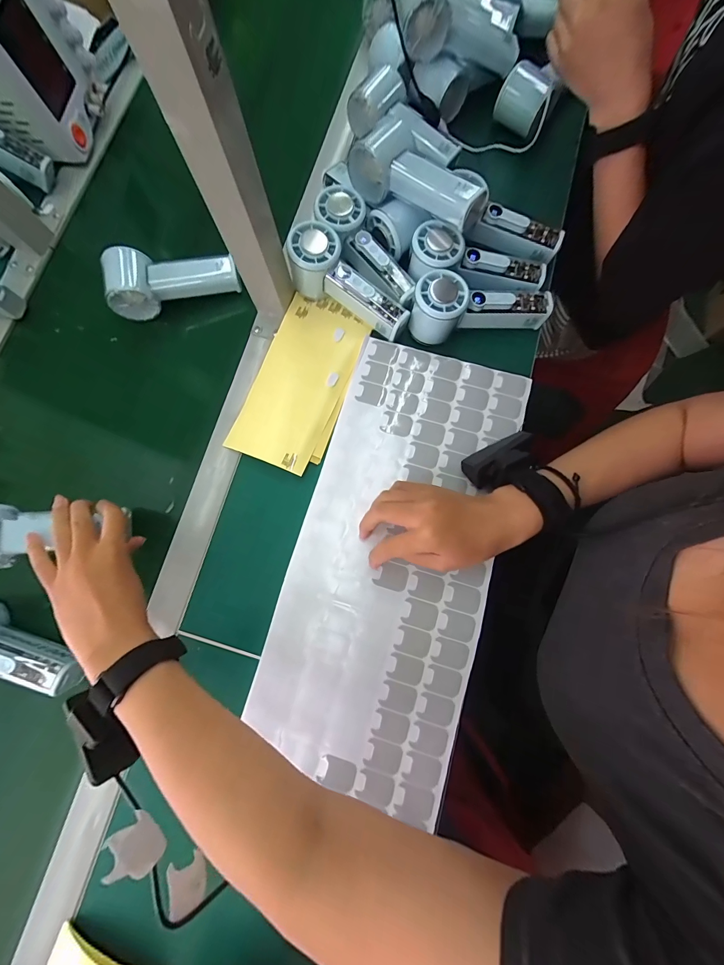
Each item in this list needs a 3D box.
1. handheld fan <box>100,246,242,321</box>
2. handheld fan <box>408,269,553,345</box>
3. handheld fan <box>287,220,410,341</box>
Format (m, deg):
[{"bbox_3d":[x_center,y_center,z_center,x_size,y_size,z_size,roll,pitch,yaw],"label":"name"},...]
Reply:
[{"bbox_3d":[-0.223,-0.241,0.416,0.151,0.045,0.059,-2,78,1],"label":"handheld fan"},{"bbox_3d":[0.133,-0.204,0.393,0.158,0.049,0.058,-11,78,0],"label":"handheld fan"},{"bbox_3d":[-0.017,-0.224,0.409,0.150,0.054,0.057,36,79,-6],"label":"handheld fan"}]

